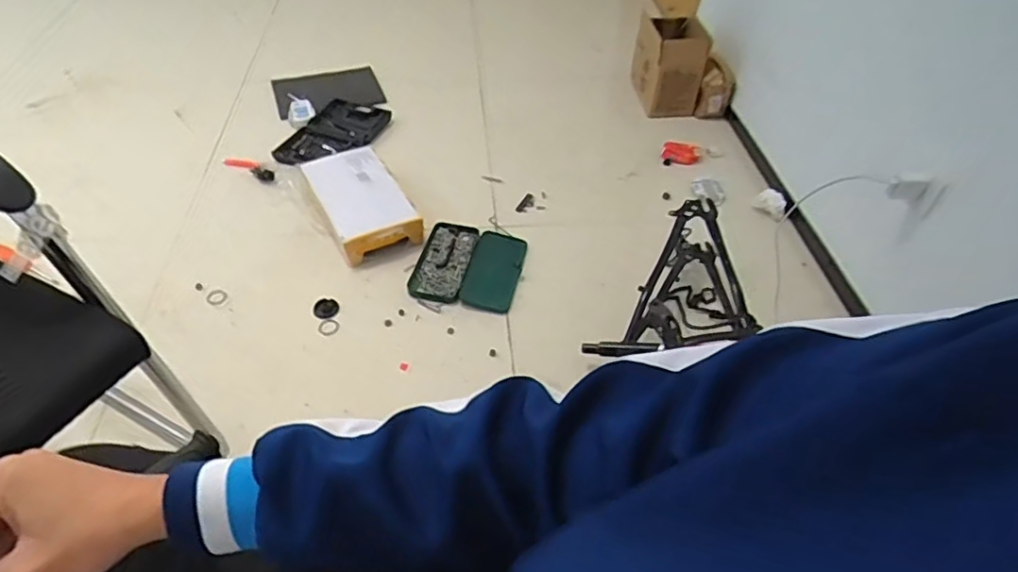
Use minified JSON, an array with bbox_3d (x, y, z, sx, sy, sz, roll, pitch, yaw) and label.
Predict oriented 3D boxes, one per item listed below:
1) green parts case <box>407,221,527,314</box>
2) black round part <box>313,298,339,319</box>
[{"bbox_3d":[-0.096,-0.051,1.487,0.250,0.038,0.263,11,46,7],"label":"green parts case"},{"bbox_3d":[-0.415,0.050,1.382,0.052,0.017,0.055,-1,46,-4],"label":"black round part"}]

